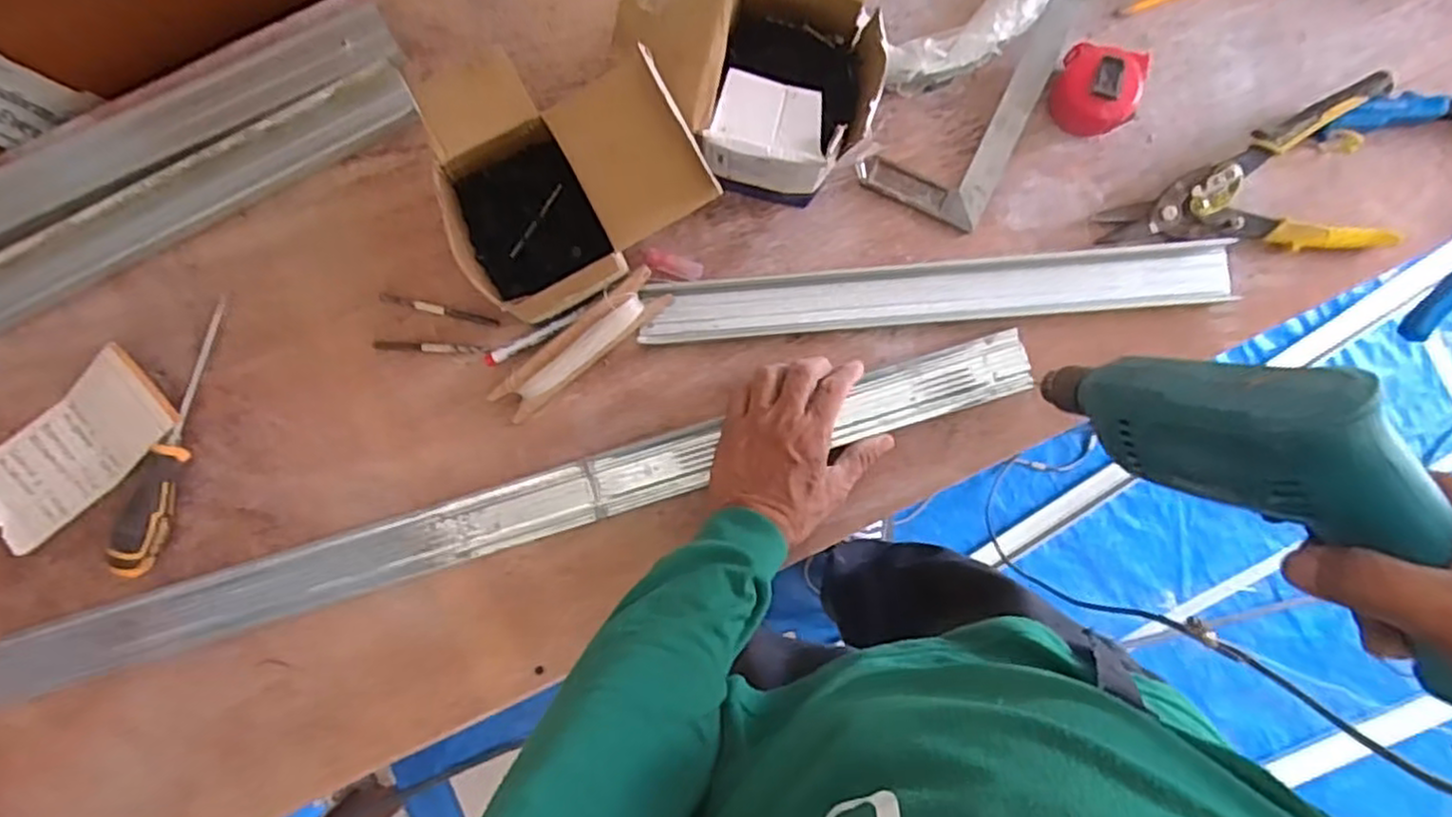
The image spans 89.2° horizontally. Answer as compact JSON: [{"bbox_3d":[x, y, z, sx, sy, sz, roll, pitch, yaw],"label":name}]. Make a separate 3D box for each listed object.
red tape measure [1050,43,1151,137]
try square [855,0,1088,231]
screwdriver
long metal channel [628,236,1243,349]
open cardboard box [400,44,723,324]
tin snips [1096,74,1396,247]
[{"bbox_3d":[0.300,-0.255,0.595,0.063,0.042,0.065,0,88,1],"label":"red tape measure"},{"bbox_3d":[0.203,-0.259,0.598,0.105,0.032,0.206,27,91,-1],"label":"try square"},{"bbox_3d":[-0.451,0.021,0.589,0.033,0.039,0.220,12,88,1],"label":"screwdriver"},{"bbox_3d":[0.174,-0.097,0.609,0.476,0.028,0.052,-5,91,-1],"label":"long metal channel"},{"bbox_3d":[-0.116,-0.171,0.558,0.191,0.105,0.182,-19,87,0],"label":"open cardboard box"},{"bbox_3d":[0.419,-0.173,0.593,0.217,0.046,0.124,-13,91,0],"label":"tin snips"}]

